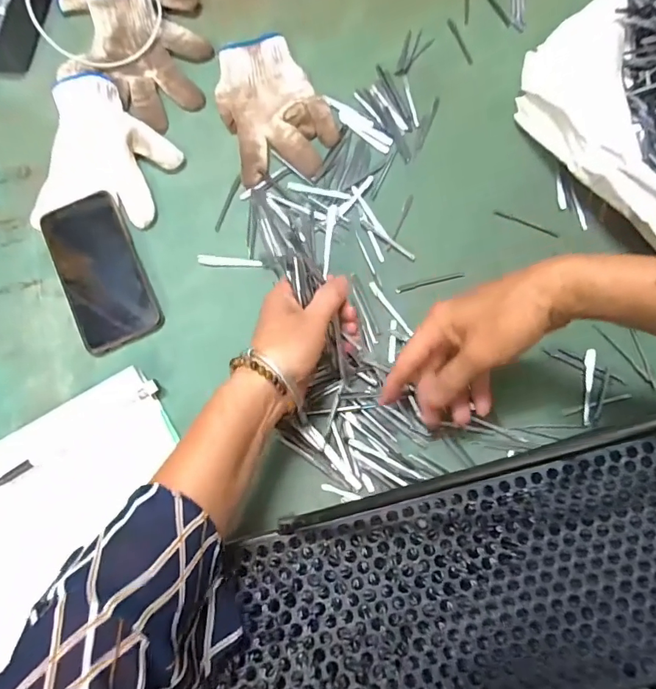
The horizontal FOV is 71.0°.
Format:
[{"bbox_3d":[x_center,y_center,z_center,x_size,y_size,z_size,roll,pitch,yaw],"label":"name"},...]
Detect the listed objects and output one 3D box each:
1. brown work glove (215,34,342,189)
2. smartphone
[{"bbox_3d":[-0.058,-0.256,0.494,0.109,0.020,0.177,-18,74,-3],"label":"brown work glove"},{"bbox_3d":[-0.225,-0.074,0.455,0.077,0.006,0.164,-27,75,-5],"label":"smartphone"}]

